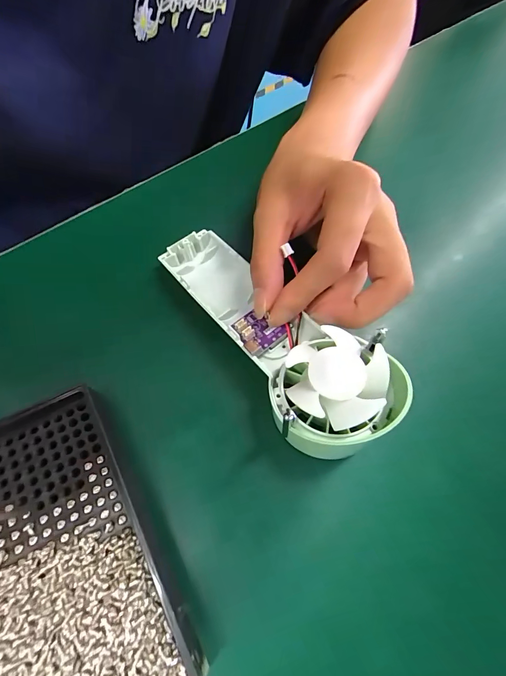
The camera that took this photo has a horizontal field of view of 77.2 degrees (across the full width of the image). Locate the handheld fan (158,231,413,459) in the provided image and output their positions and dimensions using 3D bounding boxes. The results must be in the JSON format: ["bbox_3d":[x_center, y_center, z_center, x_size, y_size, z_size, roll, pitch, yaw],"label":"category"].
[{"bbox_3d":[0.006,-0.011,0.185,0.060,0.032,0.171,-33,51,-15],"label":"handheld fan"}]

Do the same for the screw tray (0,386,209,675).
[{"bbox_3d":[-0.092,0.098,0.134,0.090,0.012,0.140,-29,69,-18],"label":"screw tray"}]

